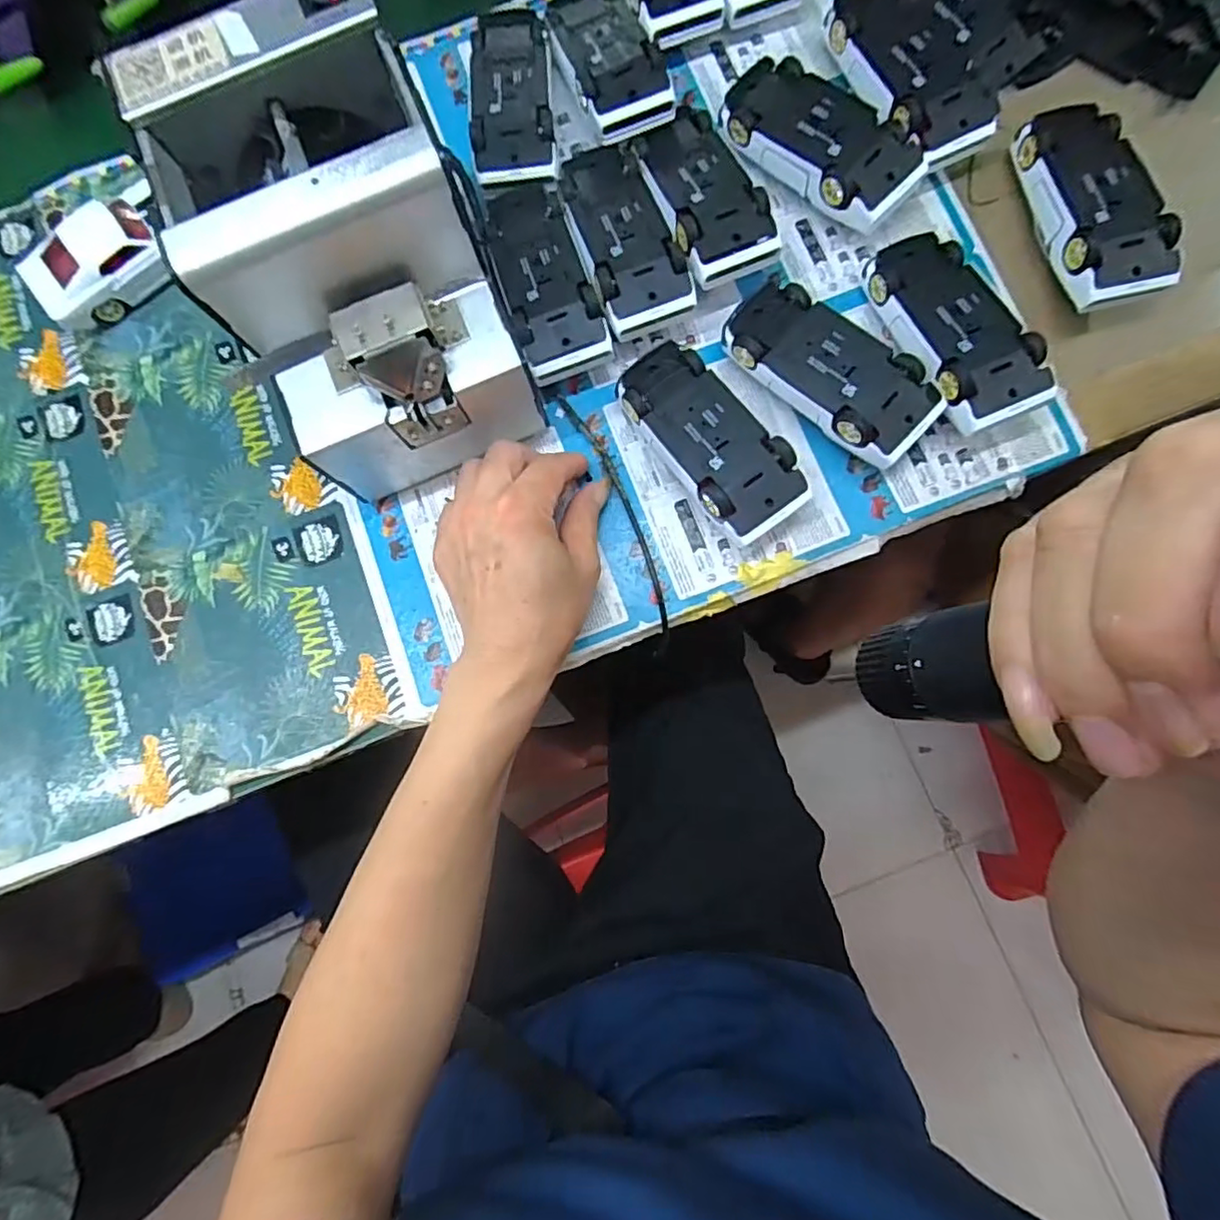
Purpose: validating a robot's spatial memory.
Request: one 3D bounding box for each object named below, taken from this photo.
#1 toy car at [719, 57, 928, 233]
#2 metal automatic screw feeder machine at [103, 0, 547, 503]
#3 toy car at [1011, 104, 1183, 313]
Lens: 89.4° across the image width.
[{"bbox_3d":[0.127,-0.287,0.383,0.131,0.038,0.061,44,87,8],"label":"toy car"},{"bbox_3d":[-0.133,-0.173,0.329,0.130,0.146,0.175,-23,82,0],"label":"metal automatic screw feeder machine"},{"bbox_3d":[0.285,-0.241,0.370,0.054,0.040,0.133,-10,80,1],"label":"toy car"}]

